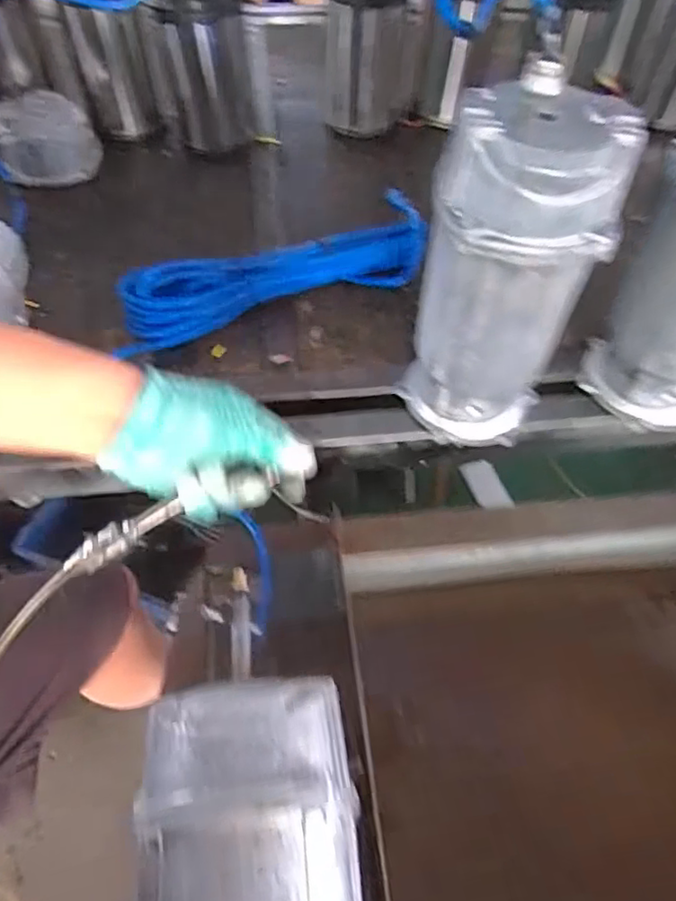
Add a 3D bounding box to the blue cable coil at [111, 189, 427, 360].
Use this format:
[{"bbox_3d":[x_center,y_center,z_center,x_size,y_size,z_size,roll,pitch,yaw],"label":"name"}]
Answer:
[{"bbox_3d":[-0.064,-0.205,0.720,0.377,0.058,0.114,-20,58,-15],"label":"blue cable coil"}]

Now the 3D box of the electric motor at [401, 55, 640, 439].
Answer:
[{"bbox_3d":[0.136,-0.134,0.533,0.132,0.296,0.107,18,56,10],"label":"electric motor"}]

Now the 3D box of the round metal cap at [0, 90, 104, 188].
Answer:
[{"bbox_3d":[-0.411,-0.441,0.871,0.129,0.080,0.129,1,55,-1],"label":"round metal cap"}]

